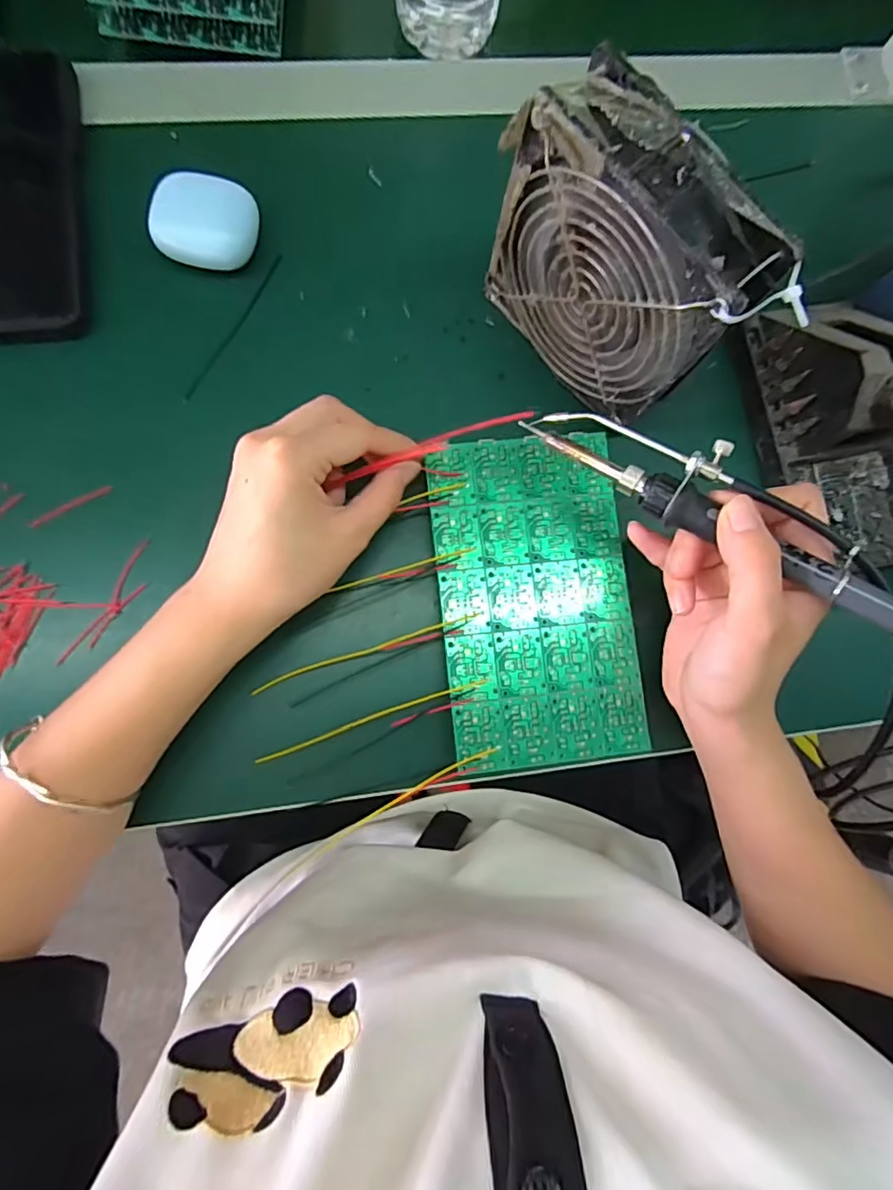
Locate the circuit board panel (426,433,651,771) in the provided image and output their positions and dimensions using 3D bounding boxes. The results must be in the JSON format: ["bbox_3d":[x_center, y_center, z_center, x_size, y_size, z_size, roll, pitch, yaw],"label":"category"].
[{"bbox_3d":[0.048,0.000,0.303,0.101,0.004,0.171,-5,83,-5],"label":"circuit board panel"}]

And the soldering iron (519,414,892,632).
[{"bbox_3d":[0.129,-0.035,0.245,0.208,0.016,0.035,36,81,17],"label":"soldering iron"}]

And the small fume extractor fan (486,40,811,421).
[{"bbox_3d":[0.082,-0.154,0.275,0.046,0.117,0.124,-43,89,-8],"label":"small fume extractor fan"}]

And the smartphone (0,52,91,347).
[{"bbox_3d":[-0.240,-0.221,0.305,0.078,0.015,0.175,-8,84,-6],"label":"smartphone"}]

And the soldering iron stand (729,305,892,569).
[{"bbox_3d":[0.225,-0.093,0.306,0.073,0.068,0.152,-13,85,-6],"label":"soldering iron stand"}]

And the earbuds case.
[{"bbox_3d":[-0.133,-0.205,0.311,0.053,0.030,0.040,1,83,-5],"label":"earbuds case"}]

